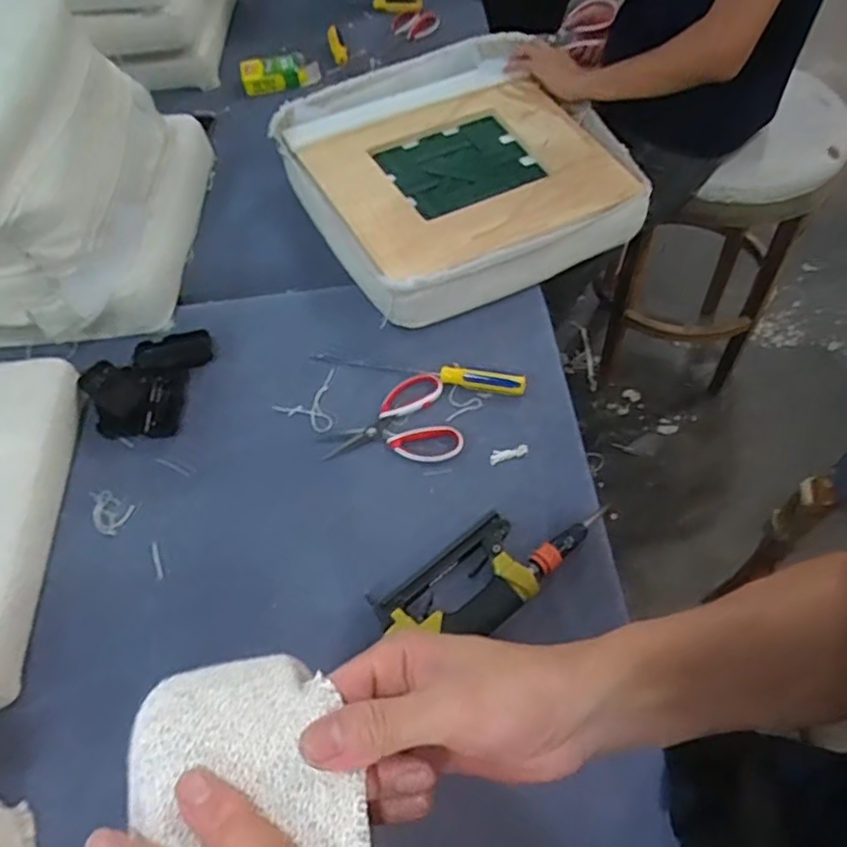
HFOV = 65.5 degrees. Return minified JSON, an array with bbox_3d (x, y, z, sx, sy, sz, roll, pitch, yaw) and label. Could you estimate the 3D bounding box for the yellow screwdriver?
[{"bbox_3d":[-0.009,-0.076,0.914,0.302,0.023,0.030,11,59,8],"label":"yellow screwdriver"}]

